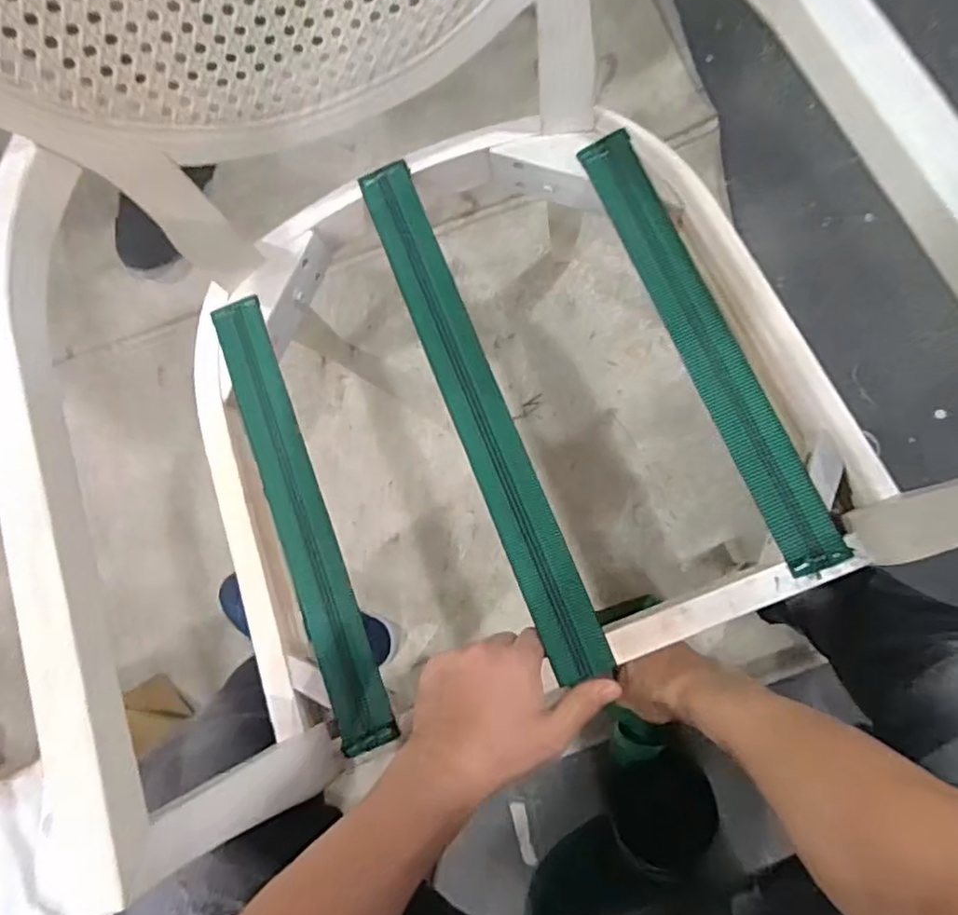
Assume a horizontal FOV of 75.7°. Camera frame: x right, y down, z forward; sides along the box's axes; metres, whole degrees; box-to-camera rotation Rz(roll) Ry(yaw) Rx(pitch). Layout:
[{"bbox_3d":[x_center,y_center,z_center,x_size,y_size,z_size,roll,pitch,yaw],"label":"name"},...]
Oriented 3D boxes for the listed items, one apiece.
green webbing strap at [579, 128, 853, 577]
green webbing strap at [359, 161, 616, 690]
[{"bbox_3d":[0.184,-0.098,0.501,0.044,0.010,0.393,-24,78,5],"label":"green webbing strap"},{"bbox_3d":[-0.003,-0.044,0.516,0.046,0.008,0.462,-23,79,6],"label":"green webbing strap"}]

